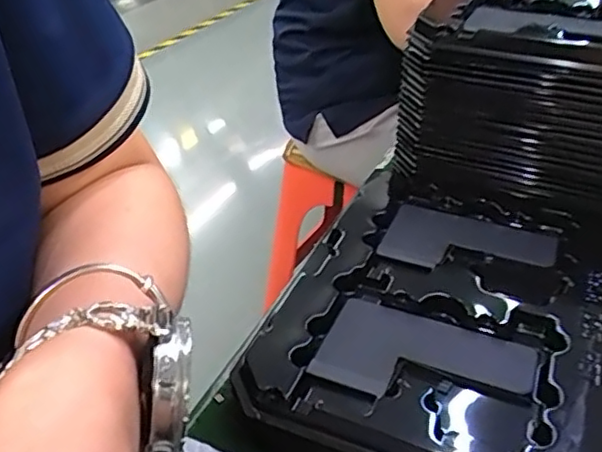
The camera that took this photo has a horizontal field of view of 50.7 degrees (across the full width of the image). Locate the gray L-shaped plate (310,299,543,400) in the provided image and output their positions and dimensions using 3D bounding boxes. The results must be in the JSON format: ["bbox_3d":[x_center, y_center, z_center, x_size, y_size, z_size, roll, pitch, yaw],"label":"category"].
[{"bbox_3d":[0.057,0.063,0.296,0.095,0.007,0.057,13,36,19],"label":"gray L-shaped plate"}]

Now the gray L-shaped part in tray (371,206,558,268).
[{"bbox_3d":[0.098,0.011,0.374,0.095,0.008,0.061,12,36,18],"label":"gray L-shaped part in tray"}]

